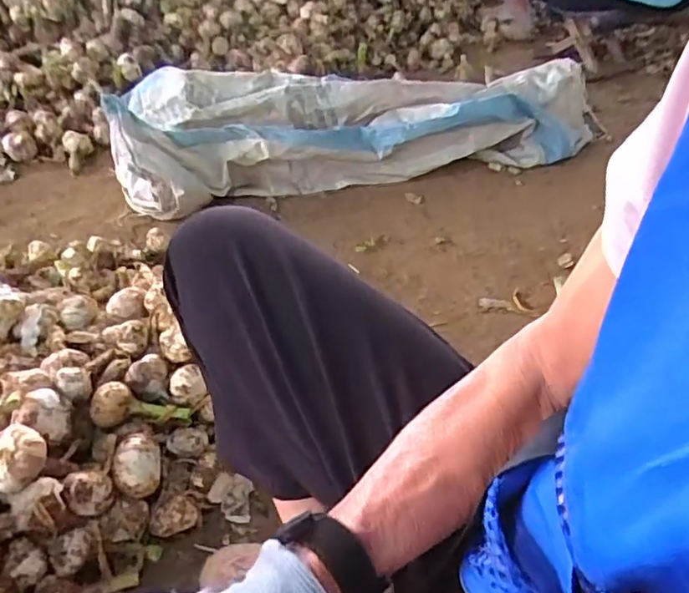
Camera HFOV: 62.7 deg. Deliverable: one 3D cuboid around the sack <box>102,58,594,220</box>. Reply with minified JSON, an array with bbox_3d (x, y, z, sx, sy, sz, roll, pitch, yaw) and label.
[{"bbox_3d":[0.045,-0.381,1.221,1.025,0.161,0.351,-12,45,-18],"label":"sack"}]

